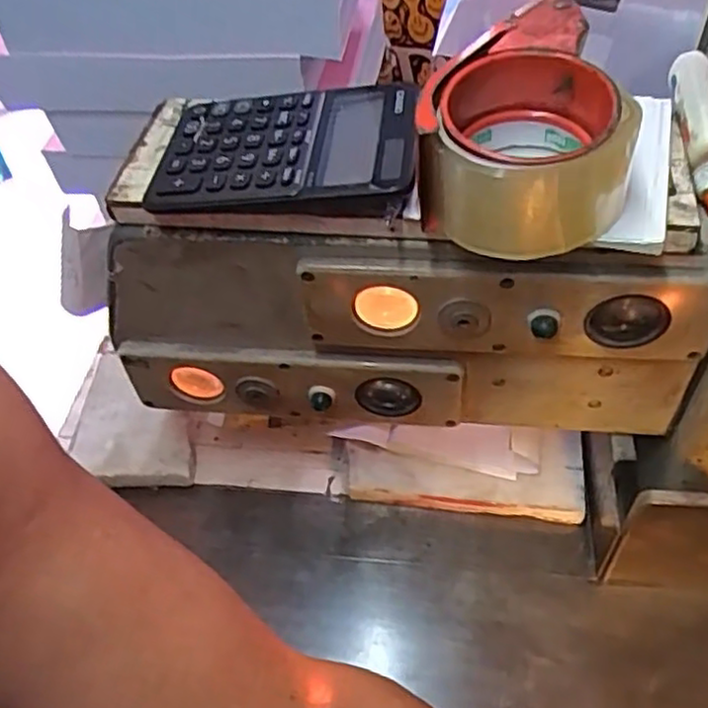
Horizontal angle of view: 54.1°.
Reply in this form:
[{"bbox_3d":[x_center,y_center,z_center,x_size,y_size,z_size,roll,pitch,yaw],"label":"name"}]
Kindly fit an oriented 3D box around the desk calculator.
[{"bbox_3d":[-0.034,-0.113,0.386,0.146,0.029,0.094,2,52,13],"label":"desk calculator"}]

